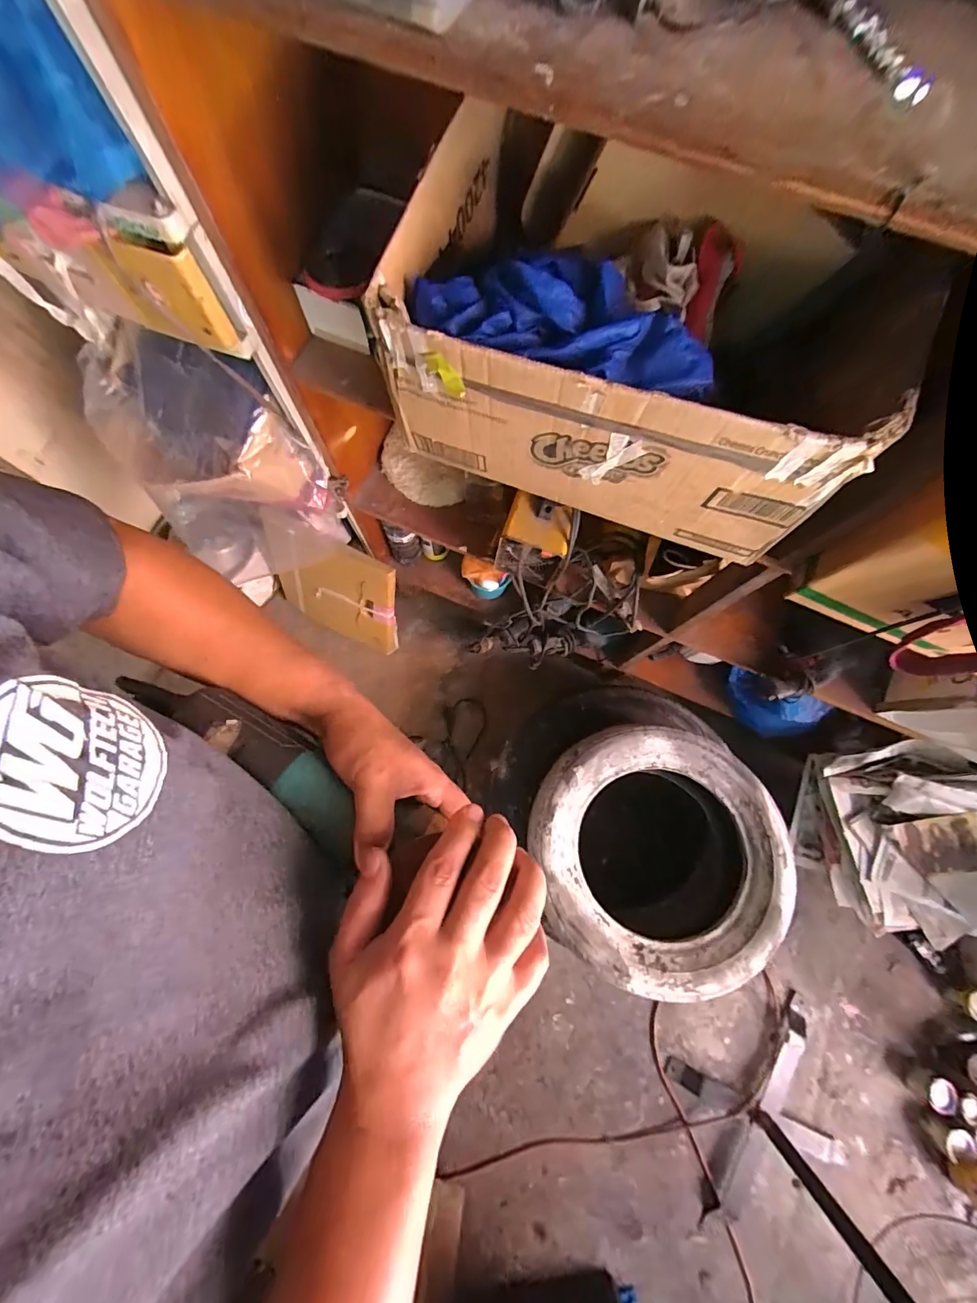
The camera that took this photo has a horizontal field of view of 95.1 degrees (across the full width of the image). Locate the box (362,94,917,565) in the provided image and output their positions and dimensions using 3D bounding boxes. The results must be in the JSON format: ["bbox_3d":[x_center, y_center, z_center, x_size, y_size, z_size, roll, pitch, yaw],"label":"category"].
[{"bbox_3d":[0.146,-0.310,0.500,0.465,0.231,0.262,19,76,4],"label":"box"}]

